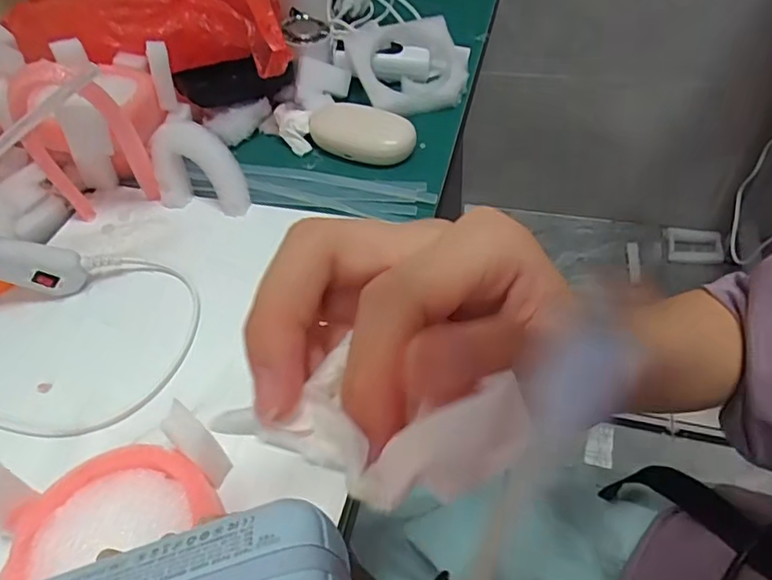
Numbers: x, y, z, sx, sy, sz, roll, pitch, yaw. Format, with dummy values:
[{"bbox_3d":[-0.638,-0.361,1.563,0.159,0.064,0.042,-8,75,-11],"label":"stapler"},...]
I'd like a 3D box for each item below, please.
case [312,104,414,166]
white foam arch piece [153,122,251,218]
[{"bbox_3d":[-0.022,-0.144,0.503,0.095,0.021,0.053,15,52,18],"label":"case"},{"bbox_3d":[-0.148,-0.096,0.444,0.072,0.066,0.027,10,51,14],"label":"white foam arch piece"}]

